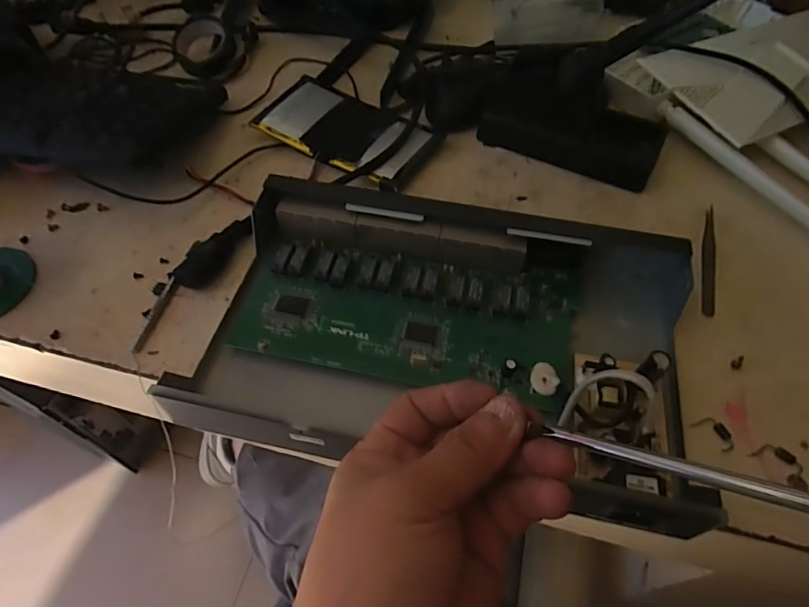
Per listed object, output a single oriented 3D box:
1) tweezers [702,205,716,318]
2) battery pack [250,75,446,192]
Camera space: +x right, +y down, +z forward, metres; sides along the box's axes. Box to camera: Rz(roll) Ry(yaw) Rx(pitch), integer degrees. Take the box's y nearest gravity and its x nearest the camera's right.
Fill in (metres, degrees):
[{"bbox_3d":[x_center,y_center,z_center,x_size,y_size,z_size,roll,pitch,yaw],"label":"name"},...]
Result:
[{"bbox_3d":[0.227,-0.032,0.368,0.010,0.004,0.098,16,57,9],"label":"tweezers"},{"bbox_3d":[-0.052,-0.156,0.439,0.152,0.008,0.082,25,59,15],"label":"battery pack"}]

